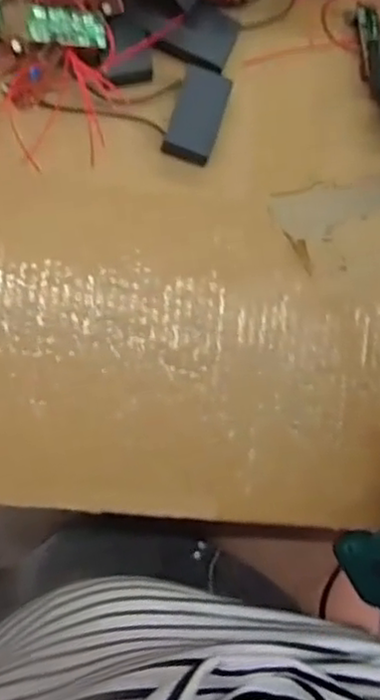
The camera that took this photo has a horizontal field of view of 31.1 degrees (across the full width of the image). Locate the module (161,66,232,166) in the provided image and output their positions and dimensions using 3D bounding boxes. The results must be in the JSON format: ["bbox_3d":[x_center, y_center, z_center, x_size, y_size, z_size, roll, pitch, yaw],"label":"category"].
[{"bbox_3d":[0.005,-0.132,0.383,0.027,0.014,0.050,19,84,-6],"label":"module"}]

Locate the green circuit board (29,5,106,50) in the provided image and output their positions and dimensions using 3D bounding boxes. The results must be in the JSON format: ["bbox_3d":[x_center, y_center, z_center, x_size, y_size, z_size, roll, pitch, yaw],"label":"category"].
[{"bbox_3d":[-0.064,-0.168,0.357,0.041,0.006,0.017,-6,86,-30],"label":"green circuit board"}]

